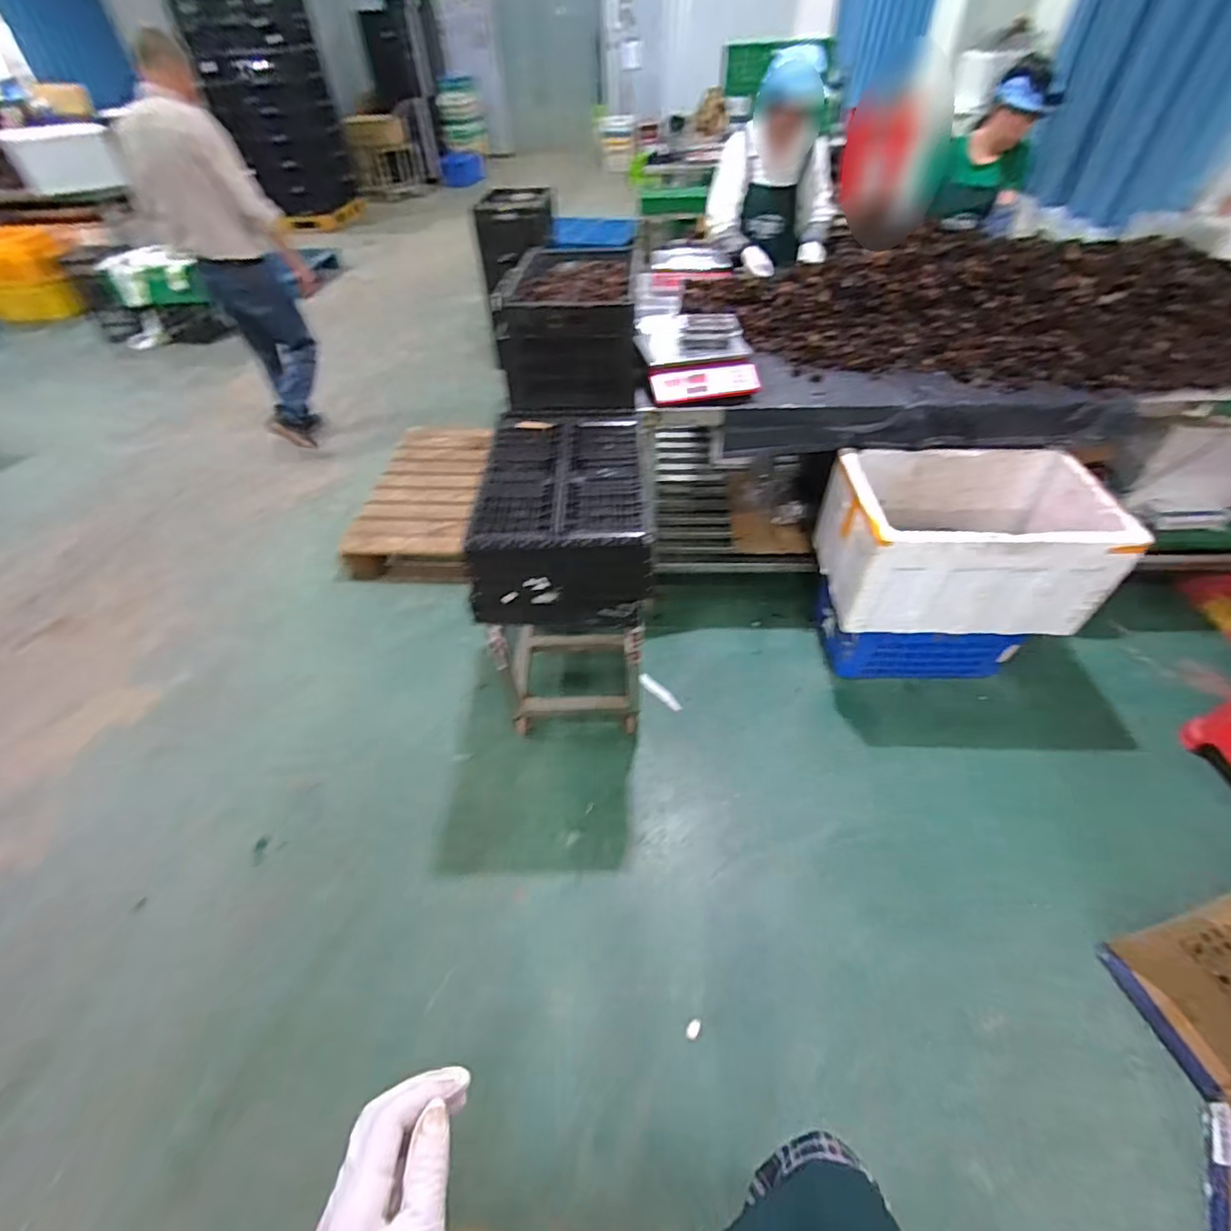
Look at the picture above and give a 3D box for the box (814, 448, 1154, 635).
[{"bbox_3d":[1.008,-0.227,1.631,0.711,0.330,0.474,2,46,4],"label":"box"}]

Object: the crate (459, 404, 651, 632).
[{"bbox_3d":[-0.124,-0.258,1.400,0.374,0.257,0.573,-2,46,0],"label":"crate"}]

